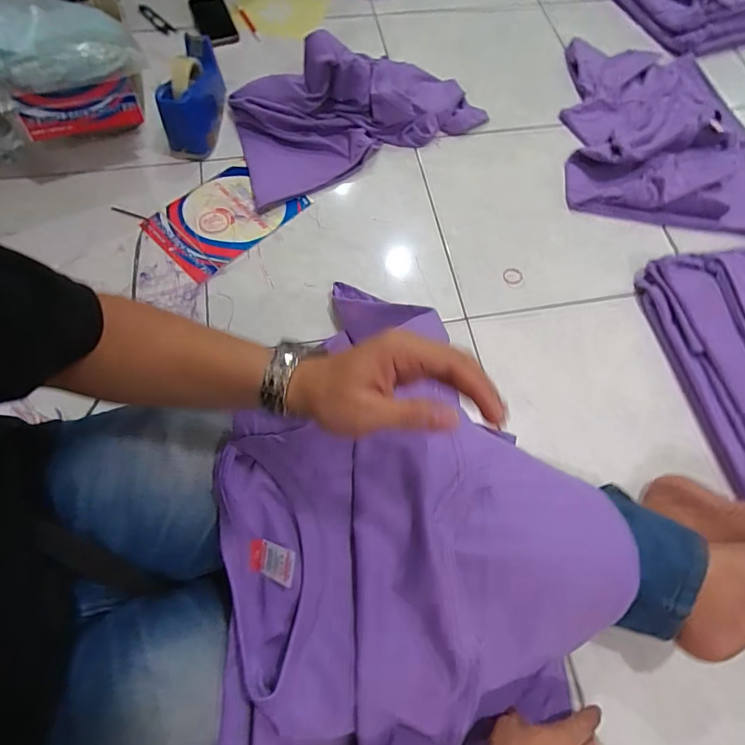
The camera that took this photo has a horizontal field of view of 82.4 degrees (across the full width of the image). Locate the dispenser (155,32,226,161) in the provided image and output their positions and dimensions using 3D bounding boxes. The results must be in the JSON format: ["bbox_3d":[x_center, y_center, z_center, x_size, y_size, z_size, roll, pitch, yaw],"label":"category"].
[{"bbox_3d":[-0.322,-0.496,0.764,0.078,0.125,0.175,5,67,0],"label":"dispenser"}]

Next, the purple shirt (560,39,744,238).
[{"bbox_3d":[0.559,-0.473,0.825,0.363,0.057,0.460,5,67,0],"label":"purple shirt"}]

